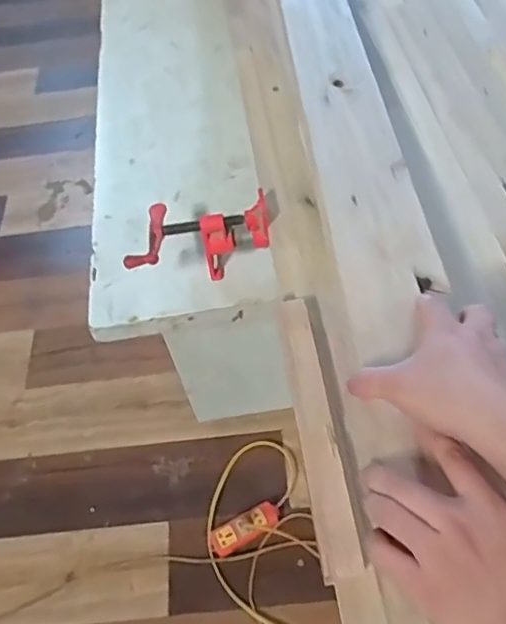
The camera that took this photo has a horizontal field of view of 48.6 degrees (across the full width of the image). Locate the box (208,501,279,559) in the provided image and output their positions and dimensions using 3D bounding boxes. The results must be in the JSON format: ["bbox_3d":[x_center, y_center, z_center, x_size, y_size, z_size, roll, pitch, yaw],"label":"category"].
[{"bbox_3d":[-0.021,0.491,1.273,0.172,0.043,0.068,-30,61,-1],"label":"box"}]

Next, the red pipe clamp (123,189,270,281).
[{"bbox_3d":[-0.063,-0.080,0.731,0.168,0.092,0.114,2,56,7],"label":"red pipe clamp"}]

